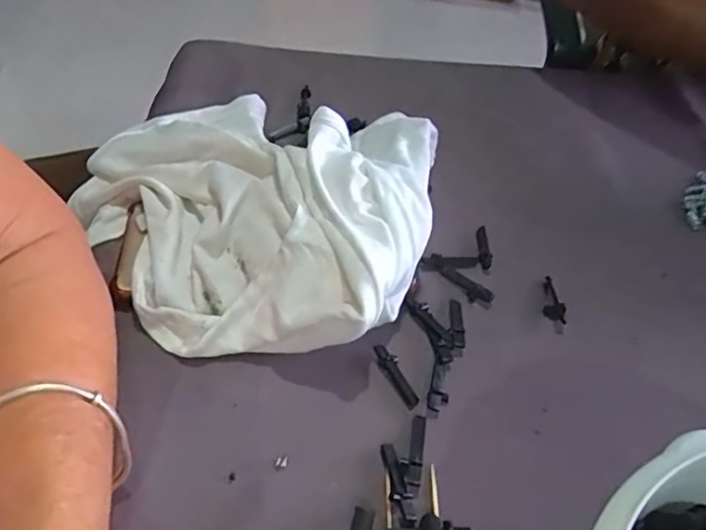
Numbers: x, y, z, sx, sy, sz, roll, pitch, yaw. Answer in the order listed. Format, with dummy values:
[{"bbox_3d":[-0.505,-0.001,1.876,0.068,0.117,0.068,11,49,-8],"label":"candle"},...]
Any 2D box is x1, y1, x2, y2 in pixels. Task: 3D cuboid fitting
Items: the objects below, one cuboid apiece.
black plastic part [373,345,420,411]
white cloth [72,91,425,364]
[{"bbox_3d":[0.022,0.055,0.291,0.010,0.006,0.035,-18,50,-20],"label":"black plastic part"},{"bbox_3d":[-0.066,-0.046,0.345,0.226,0.055,0.201,17,48,12],"label":"white cloth"}]

